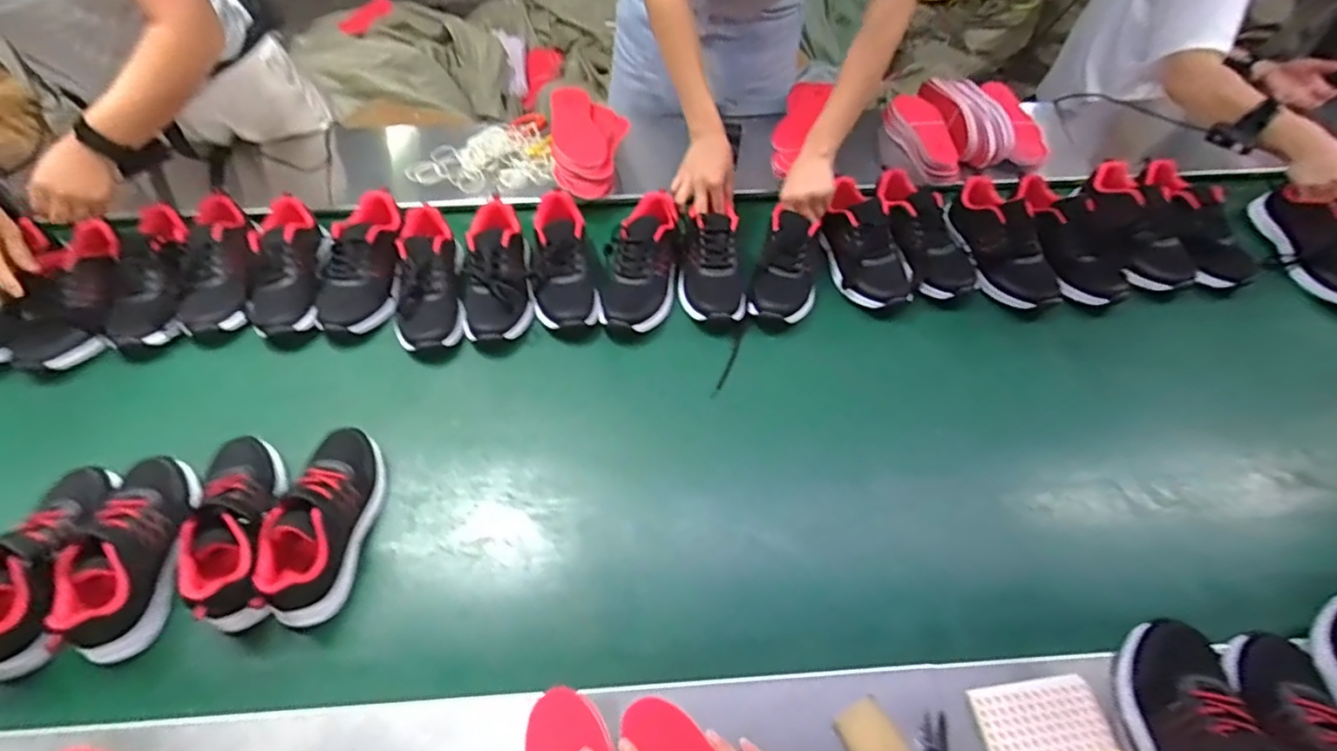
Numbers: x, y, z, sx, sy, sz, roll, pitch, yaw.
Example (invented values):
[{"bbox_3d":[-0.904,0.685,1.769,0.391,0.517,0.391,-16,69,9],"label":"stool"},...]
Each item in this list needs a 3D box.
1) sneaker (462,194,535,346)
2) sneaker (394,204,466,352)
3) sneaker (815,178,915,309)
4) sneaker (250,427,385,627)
[{"bbox_3d":[-0.263,-0.163,0.938,0.104,0.081,0.243,-4,54,-3],"label":"sneaker"},{"bbox_3d":[-0.360,-0.153,0.917,0.096,0.087,0.237,-9,54,-6],"label":"sneaker"},{"bbox_3d":[0.305,-0.210,0.972,0.107,0.096,0.234,-9,54,-6],"label":"sneaker"},{"bbox_3d":[-0.396,0.156,0.718,0.088,0.091,0.238,7,54,5],"label":"sneaker"}]

